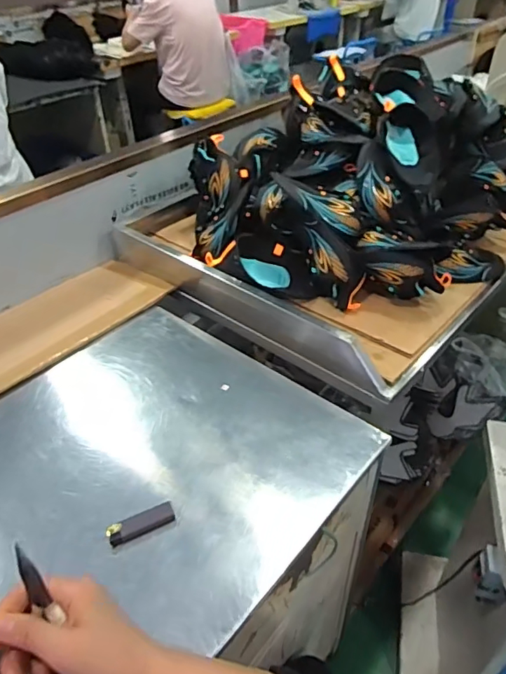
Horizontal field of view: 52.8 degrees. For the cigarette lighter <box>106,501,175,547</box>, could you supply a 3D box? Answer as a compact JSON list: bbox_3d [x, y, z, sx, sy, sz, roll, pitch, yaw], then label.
[{"bbox_3d":[-0.131,0.221,0.603,0.078,0.015,0.023,-18,43,-18],"label":"cigarette lighter"}]

